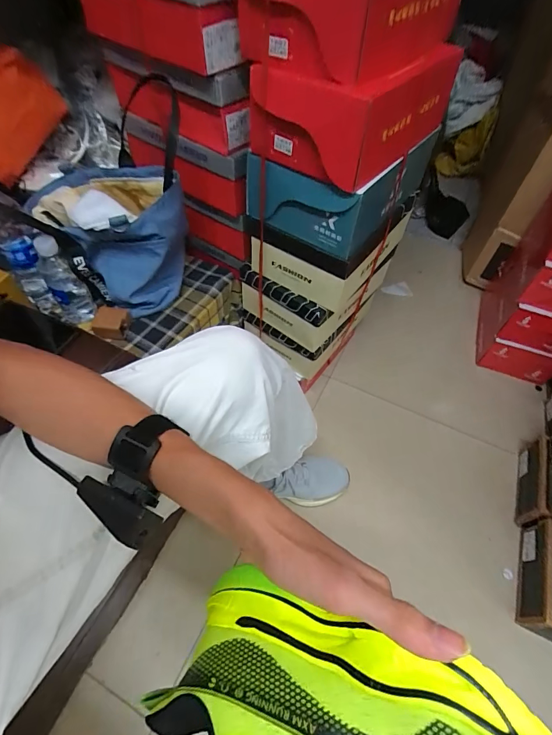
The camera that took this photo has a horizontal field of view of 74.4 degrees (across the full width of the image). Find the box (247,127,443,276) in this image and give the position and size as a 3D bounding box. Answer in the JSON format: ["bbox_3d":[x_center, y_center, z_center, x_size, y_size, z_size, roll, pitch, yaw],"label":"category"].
[{"bbox_3d":[0.109,-0.325,0.664,0.220,0.151,0.255,34,59,20],"label":"box"}]

